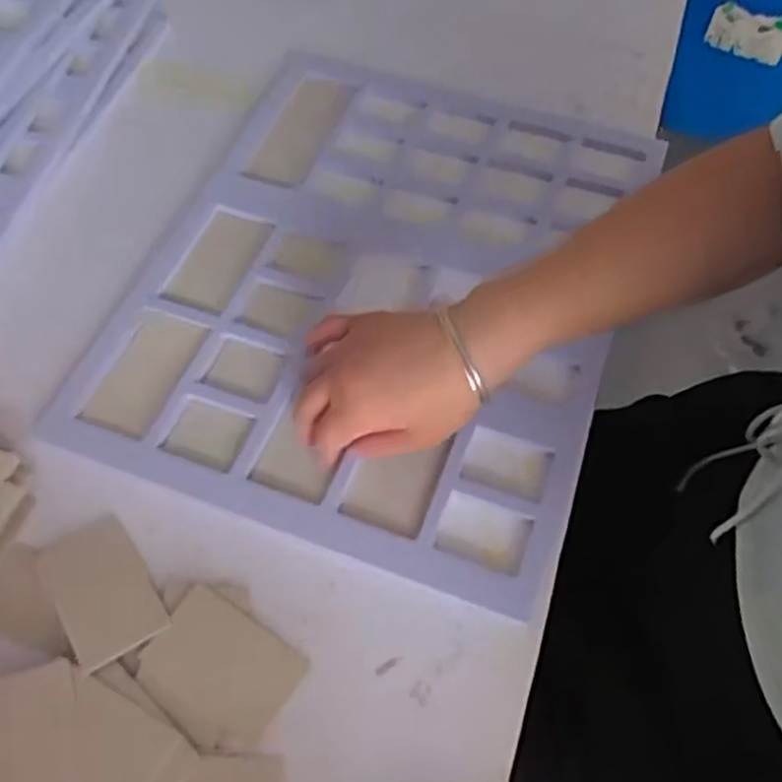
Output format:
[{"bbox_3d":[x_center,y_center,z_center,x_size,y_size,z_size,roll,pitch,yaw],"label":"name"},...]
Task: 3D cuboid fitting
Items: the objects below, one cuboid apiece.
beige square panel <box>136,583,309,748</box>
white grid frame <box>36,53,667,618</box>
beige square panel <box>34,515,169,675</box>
[{"bbox_3d":[-0.101,0.161,0.440,0.084,0.010,0.068,31,65,17],"label":"beige square panel"},{"bbox_3d":[-0.005,-0.093,0.580,0.344,0.022,0.428,18,62,10],"label":"white grid frame"},{"bbox_3d":[-0.179,0.120,0.465,0.055,0.010,0.092,-31,65,-17],"label":"beige square panel"}]

